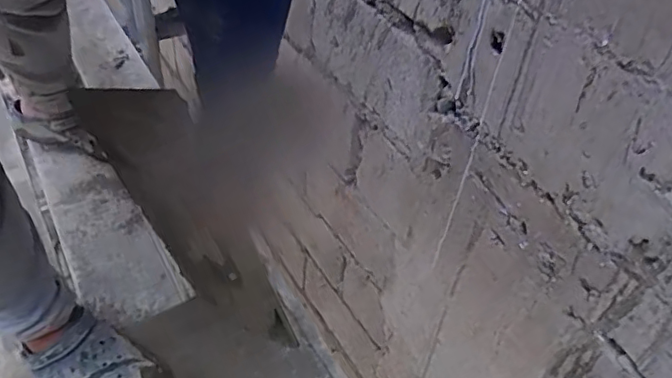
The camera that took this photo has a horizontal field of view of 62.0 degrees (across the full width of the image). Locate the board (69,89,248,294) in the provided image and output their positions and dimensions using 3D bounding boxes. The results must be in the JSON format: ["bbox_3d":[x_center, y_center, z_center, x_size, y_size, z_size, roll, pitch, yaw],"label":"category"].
[{"bbox_3d":[-0.153,0.040,0.593,0.158,0.321,0.015,-2,35,35],"label":"board"}]

